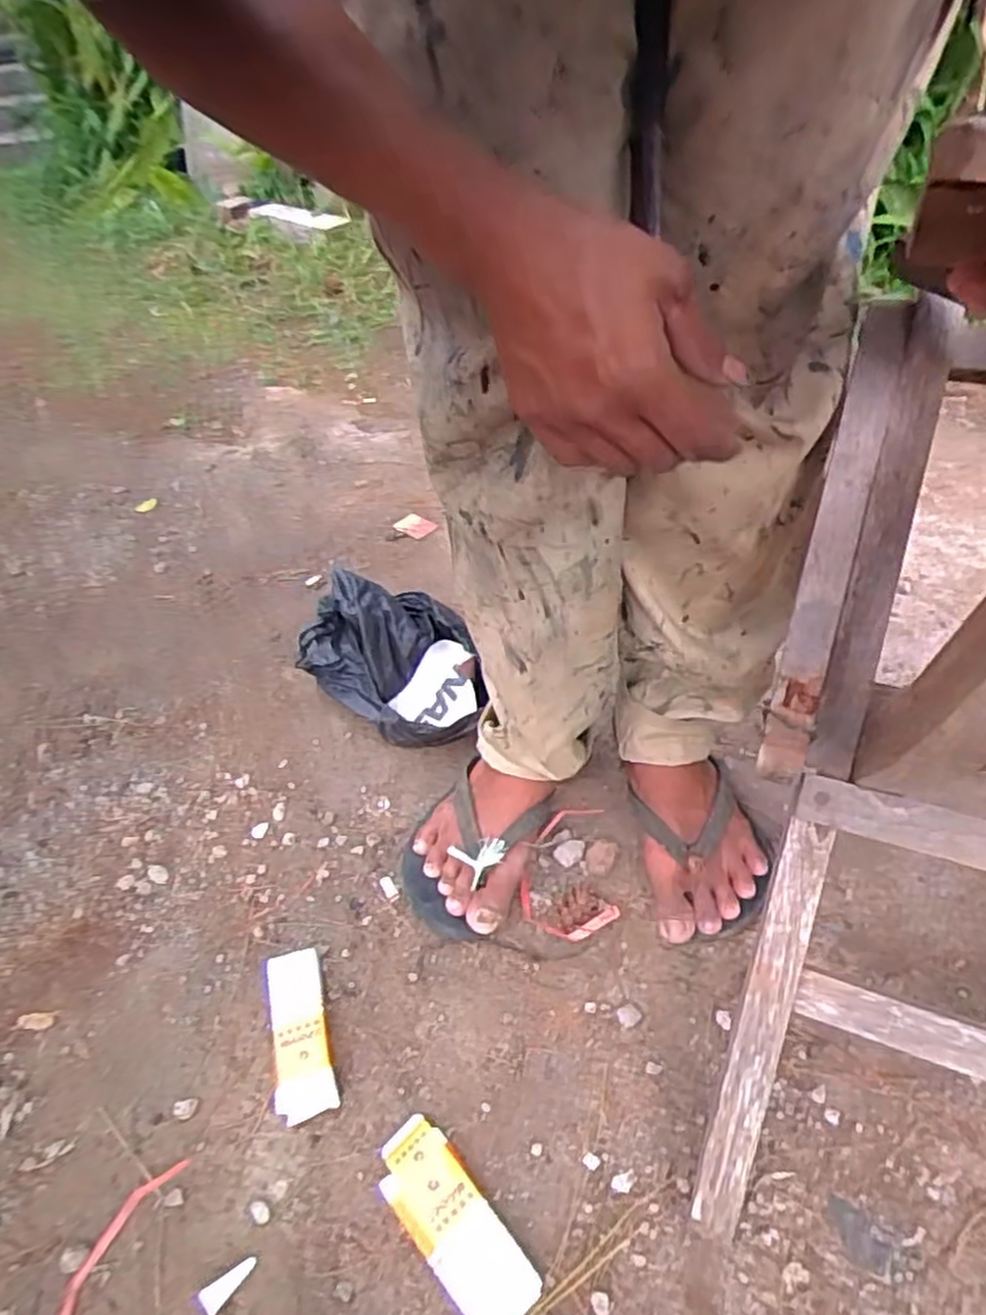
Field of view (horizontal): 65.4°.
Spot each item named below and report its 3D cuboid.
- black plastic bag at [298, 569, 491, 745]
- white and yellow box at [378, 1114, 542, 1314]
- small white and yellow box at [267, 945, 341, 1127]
[{"bbox_3d":[-0.108,0.011,0.854,0.199,0.127,0.220,-14,44,-9],"label":"black plastic bag"},{"bbox_3d":[-0.027,0.380,0.517,0.051,0.020,0.133,-32,49,-25],"label":"white and yellow box"},{"bbox_3d":[-0.153,0.294,0.609,0.044,0.030,0.127,-13,44,-8],"label":"small white and yellow box"}]

